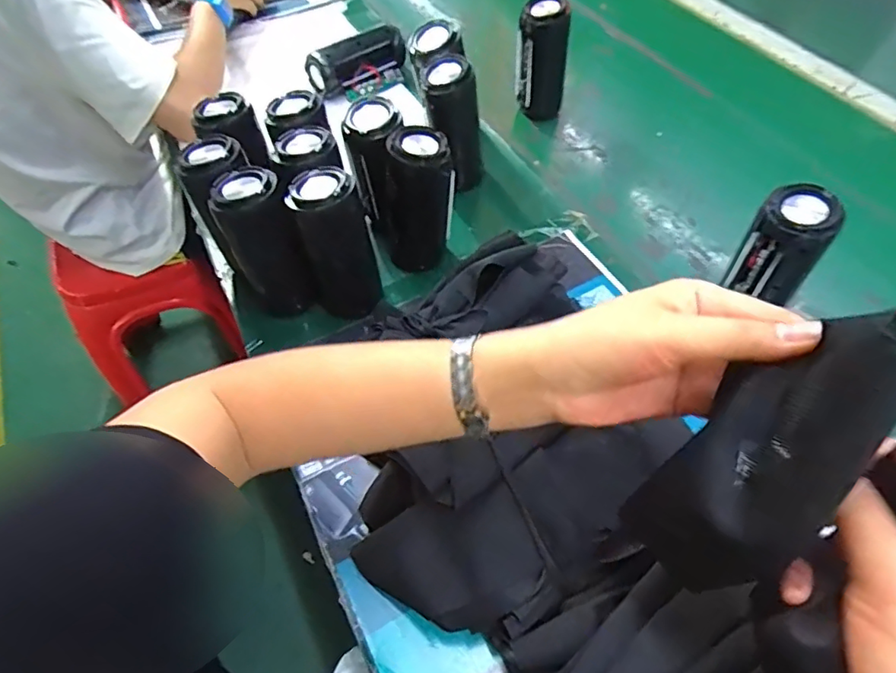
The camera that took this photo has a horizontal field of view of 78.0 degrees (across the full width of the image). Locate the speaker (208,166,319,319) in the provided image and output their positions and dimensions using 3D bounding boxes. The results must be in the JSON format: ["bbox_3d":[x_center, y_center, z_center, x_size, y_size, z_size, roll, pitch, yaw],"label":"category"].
[{"bbox_3d":[-0.170,-0.080,0.518,0.060,0.143,0.053,-26,56,-16],"label":"speaker"}]

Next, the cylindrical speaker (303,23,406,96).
[{"bbox_3d":[-0.124,-0.376,0.750,0.136,0.047,0.055,-35,61,-23],"label":"cylindrical speaker"}]

